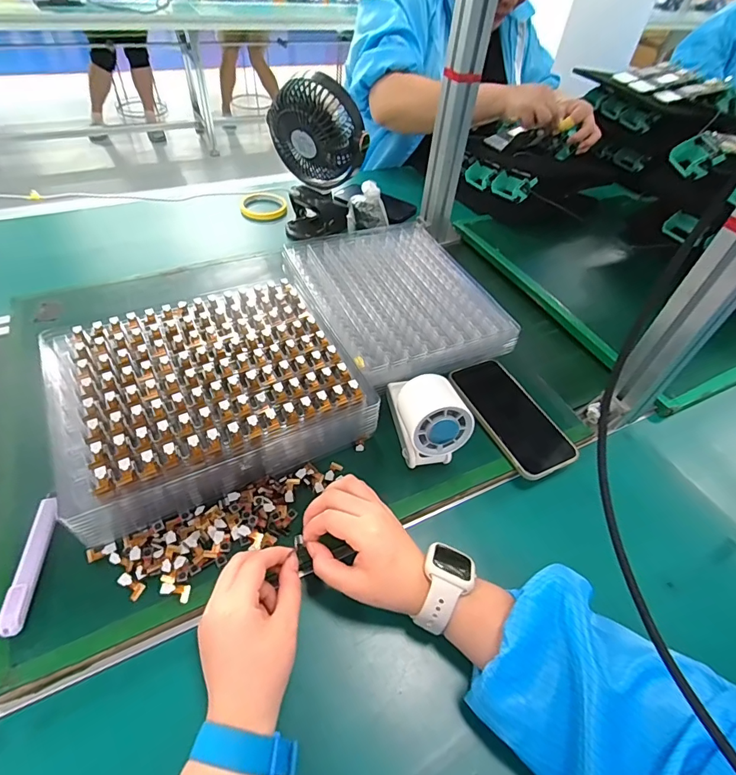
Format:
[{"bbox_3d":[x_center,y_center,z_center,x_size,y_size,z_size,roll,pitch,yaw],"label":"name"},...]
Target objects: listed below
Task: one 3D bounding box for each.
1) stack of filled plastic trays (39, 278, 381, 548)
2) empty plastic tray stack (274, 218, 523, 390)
[{"bbox_3d":[-0.162,-0.001,0.457,0.291,0.077,0.234,-20,53,-22],"label":"stack of filled plastic trays"},{"bbox_3d":[0.033,-0.129,0.612,0.242,0.048,0.288,-17,52,-20],"label":"empty plastic tray stack"}]

